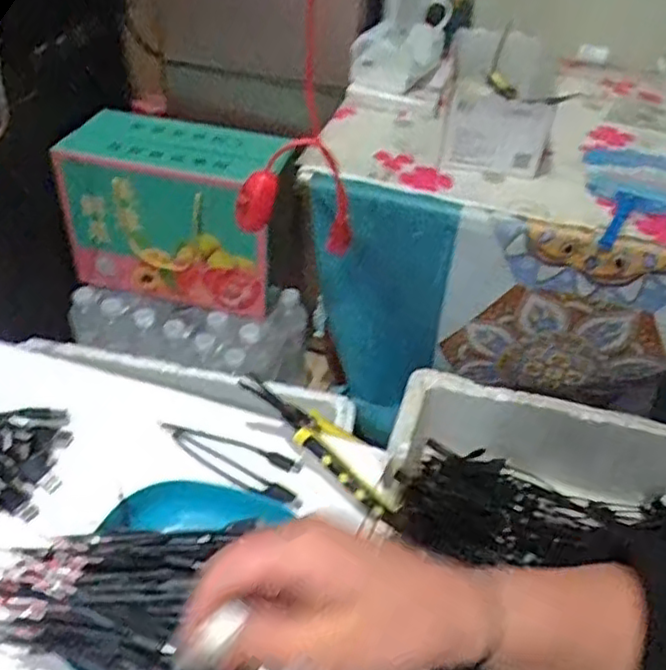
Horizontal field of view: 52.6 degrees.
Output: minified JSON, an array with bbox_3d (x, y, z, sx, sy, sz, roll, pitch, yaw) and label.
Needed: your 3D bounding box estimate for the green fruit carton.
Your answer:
[{"bbox_3d":[-0.235,-0.189,1.062,0.334,0.241,0.150,15,42,10],"label":"green fruit carton"}]

